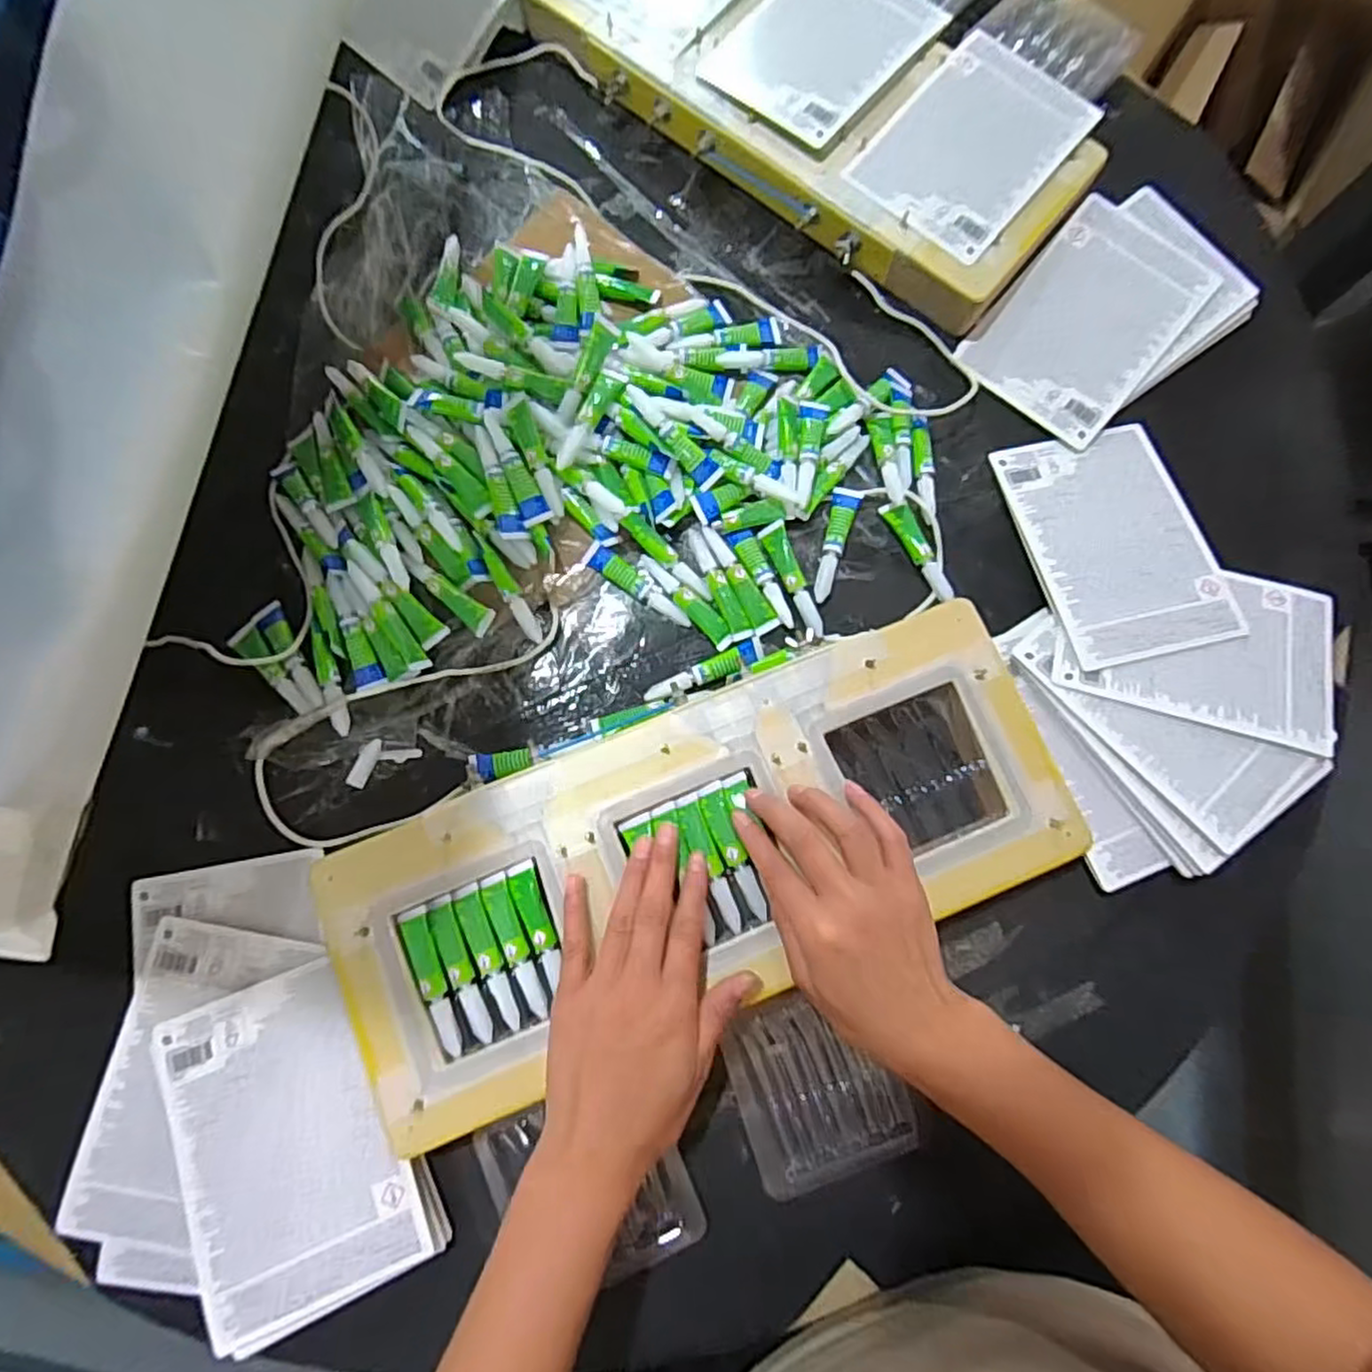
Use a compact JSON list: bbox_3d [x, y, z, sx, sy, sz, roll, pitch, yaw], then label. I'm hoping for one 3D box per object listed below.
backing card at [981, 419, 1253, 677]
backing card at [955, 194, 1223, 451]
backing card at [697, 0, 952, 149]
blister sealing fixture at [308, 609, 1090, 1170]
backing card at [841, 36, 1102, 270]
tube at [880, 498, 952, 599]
[{"bbox_3d":[0.290,-0.099,0.480,0.114,0.006,0.166,-12,71,-3],"label":"backing card"},{"bbox_3d":[0.291,-0.264,0.513,0.112,0.006,0.167,41,88,8],"label":"backing card"},{"bbox_3d":[0.105,-0.475,0.522,0.117,0.011,0.159,40,83,10],"label":"backing card"},{"bbox_3d":[0.012,0.097,0.416,0.419,0.019,0.168,-22,80,-6],"label":"blister sealing fixture"},{"bbox_3d":[0.208,-0.391,0.510,0.114,0.004,0.169,40,81,6],"label":"backing card"},{"bbox_3d":[0.160,-0.093,0.479,0.018,0.010,0.077,-27,81,-6],"label":"tube"}]

